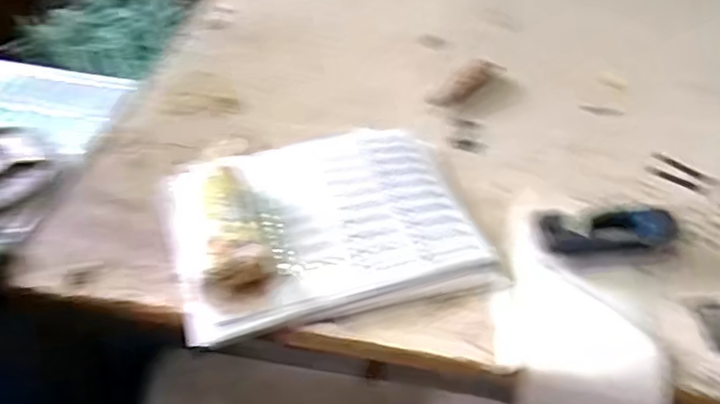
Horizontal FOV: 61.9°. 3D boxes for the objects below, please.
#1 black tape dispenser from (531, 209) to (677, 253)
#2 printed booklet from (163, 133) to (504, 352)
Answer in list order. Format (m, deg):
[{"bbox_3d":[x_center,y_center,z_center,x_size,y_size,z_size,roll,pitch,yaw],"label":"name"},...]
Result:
[{"bbox_3d":[0.225,0.030,0.549,0.123,0.029,0.046,-1,44,-4],"label":"black tape dispenser"},{"bbox_3d":[-0.033,0.010,0.550,0.267,0.020,0.211,-10,45,-16],"label":"printed booklet"}]

